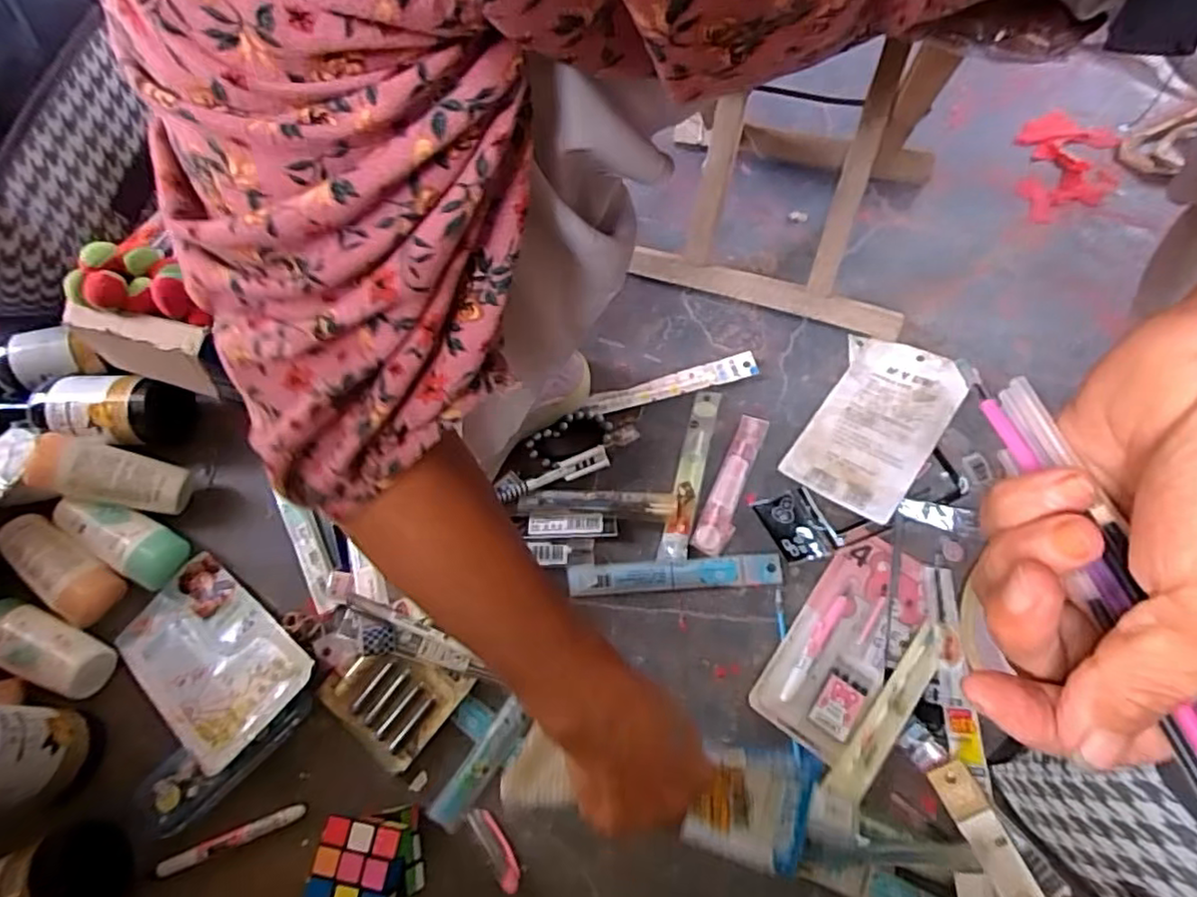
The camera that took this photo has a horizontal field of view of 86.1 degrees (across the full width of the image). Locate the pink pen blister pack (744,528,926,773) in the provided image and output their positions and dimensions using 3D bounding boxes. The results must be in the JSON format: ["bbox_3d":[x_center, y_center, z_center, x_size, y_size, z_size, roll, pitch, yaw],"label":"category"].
[{"bbox_3d":[0.193,0.146,0.496,0.077,0.009,0.173,33,70,18],"label":"pink pen blister pack"}]

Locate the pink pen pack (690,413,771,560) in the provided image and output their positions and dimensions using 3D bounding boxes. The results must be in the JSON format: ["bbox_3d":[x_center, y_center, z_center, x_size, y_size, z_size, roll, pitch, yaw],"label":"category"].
[{"bbox_3d":[0.116,0.029,0.561,0.028,0.005,0.135,20,66,13],"label":"pink pen pack"}]

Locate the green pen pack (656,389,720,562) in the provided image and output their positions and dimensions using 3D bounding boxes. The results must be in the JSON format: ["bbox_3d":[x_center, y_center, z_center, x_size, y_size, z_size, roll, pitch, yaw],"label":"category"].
[{"bbox_3d":[0.081,0.021,0.570,0.024,0.008,0.168,12,65,9],"label":"green pen pack"}]

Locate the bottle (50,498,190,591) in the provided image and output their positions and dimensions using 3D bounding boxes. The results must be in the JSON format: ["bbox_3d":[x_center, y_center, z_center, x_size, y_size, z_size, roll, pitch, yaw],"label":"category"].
[{"bbox_3d":[-0.414,0.076,0.553,0.115,0.031,0.046,23,67,14],"label":"bottle"}]

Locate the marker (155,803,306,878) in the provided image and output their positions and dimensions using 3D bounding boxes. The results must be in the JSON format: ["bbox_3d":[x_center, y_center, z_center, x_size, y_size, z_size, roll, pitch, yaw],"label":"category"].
[{"bbox_3d":[-0.266,0.283,0.463,0.104,0.007,0.012,-21,64,-7],"label":"marker"}]

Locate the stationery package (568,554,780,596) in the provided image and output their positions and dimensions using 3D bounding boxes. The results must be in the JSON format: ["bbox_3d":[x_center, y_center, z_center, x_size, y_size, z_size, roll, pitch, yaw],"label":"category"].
[{"bbox_3d":[0.063,0.102,0.525,0.172,0.011,0.024,-5,63,1],"label":"stationery package"}]

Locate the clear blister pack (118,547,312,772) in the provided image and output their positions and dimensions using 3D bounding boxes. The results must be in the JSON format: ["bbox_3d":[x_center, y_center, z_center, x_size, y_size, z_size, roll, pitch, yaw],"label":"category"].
[{"bbox_3d":[-0.310,0.165,0.510,0.169,0.011,0.095,30,65,28],"label":"clear blister pack"}]

